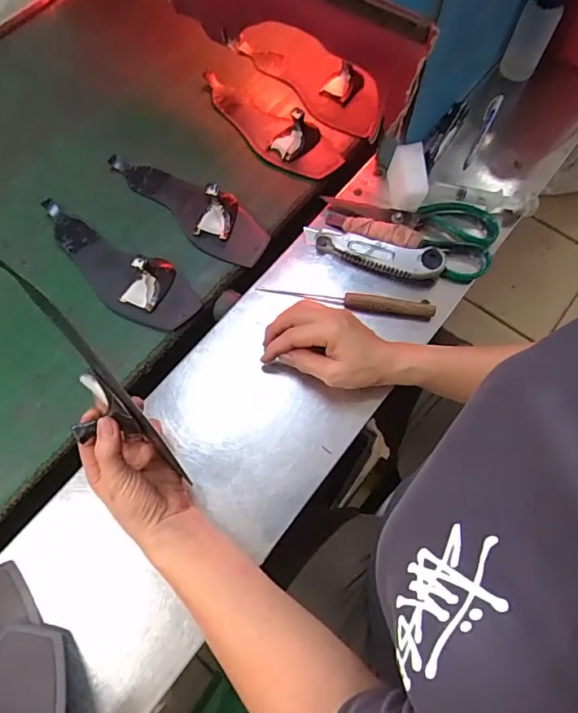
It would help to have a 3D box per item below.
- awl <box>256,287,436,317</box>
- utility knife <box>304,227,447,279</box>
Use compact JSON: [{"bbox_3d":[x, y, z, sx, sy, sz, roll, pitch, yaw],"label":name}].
[{"bbox_3d":[0.065,-0.063,0.536,0.195,0.017,0.019,5,68,2],"label":"awl"},{"bbox_3d":[0.097,-0.120,0.553,0.161,0.026,0.039,15,69,6],"label":"utility knife"}]

